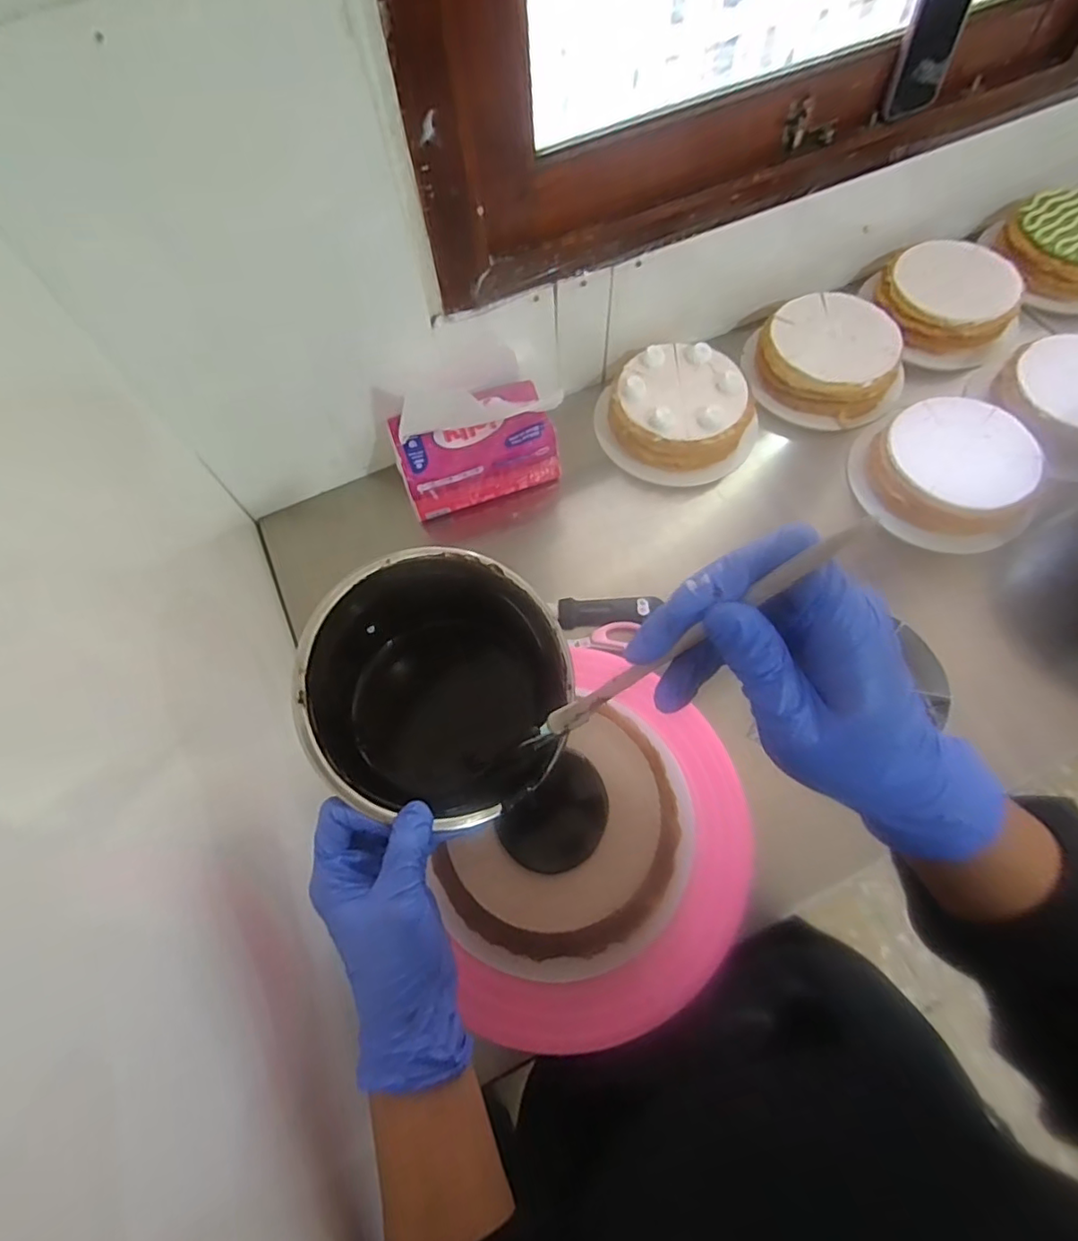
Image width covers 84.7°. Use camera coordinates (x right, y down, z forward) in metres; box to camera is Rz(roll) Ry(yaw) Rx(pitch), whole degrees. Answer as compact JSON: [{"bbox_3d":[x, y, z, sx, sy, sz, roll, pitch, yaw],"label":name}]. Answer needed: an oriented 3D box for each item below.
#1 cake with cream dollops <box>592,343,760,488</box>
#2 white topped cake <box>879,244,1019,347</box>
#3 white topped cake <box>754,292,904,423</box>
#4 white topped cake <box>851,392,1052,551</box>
[{"bbox_3d":[0.176,-0.265,0.768,0.167,0.080,0.170,-1,66,1],"label":"cake with cream dollops"},{"bbox_3d":[0.564,-0.441,0.812,0.164,0.055,0.150,-1,66,1],"label":"white topped cake"},{"bbox_3d":[0.392,-0.353,0.797,0.169,0.069,0.165,-1,66,1],"label":"white topped cake"},{"bbox_3d":[0.484,-0.176,0.691,0.175,0.056,0.178,-1,66,1],"label":"white topped cake"}]

